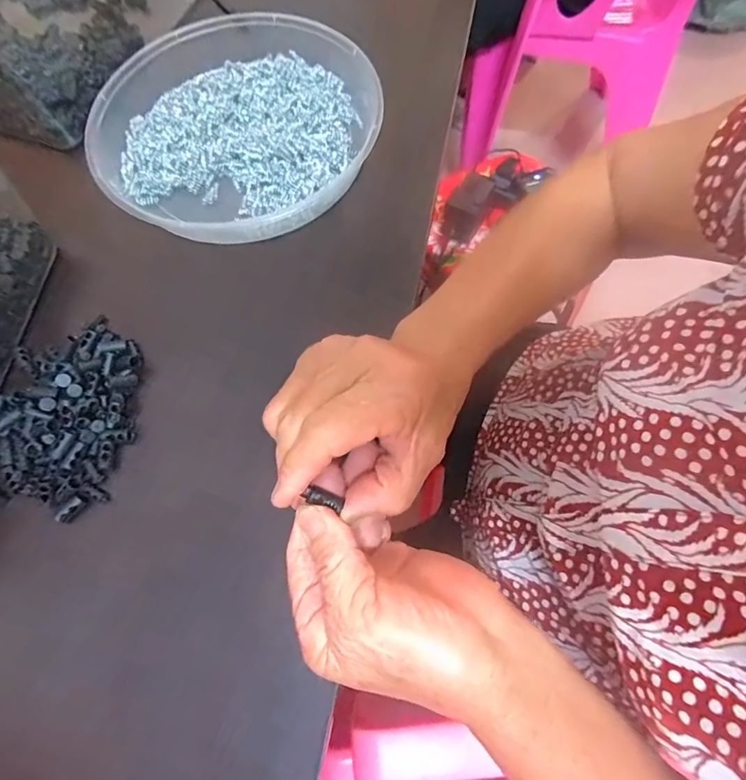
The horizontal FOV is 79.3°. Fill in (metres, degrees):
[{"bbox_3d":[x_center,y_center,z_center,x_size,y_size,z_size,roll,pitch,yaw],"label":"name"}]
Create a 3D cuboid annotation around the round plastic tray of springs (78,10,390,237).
[{"bbox_3d":[-0.115,-0.229,0.383,0.234,0.035,0.210,8,70,5],"label":"round plastic tray of springs"}]

